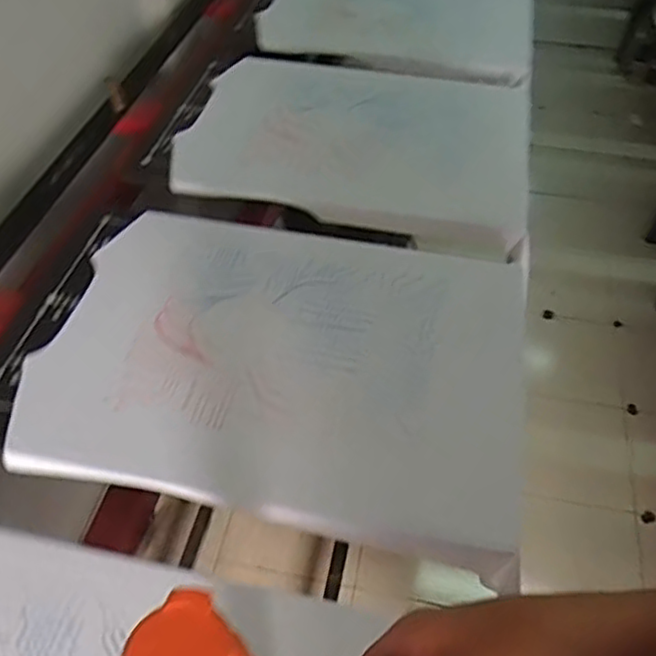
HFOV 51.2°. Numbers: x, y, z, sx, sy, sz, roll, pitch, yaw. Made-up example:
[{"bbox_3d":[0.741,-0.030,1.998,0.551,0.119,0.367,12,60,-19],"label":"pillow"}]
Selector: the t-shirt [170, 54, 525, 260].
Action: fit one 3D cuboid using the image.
[{"bbox_3d":[0.049,-0.318,1.102,0.534,0.063,0.416,10,48,8],"label":"t-shirt"}]

